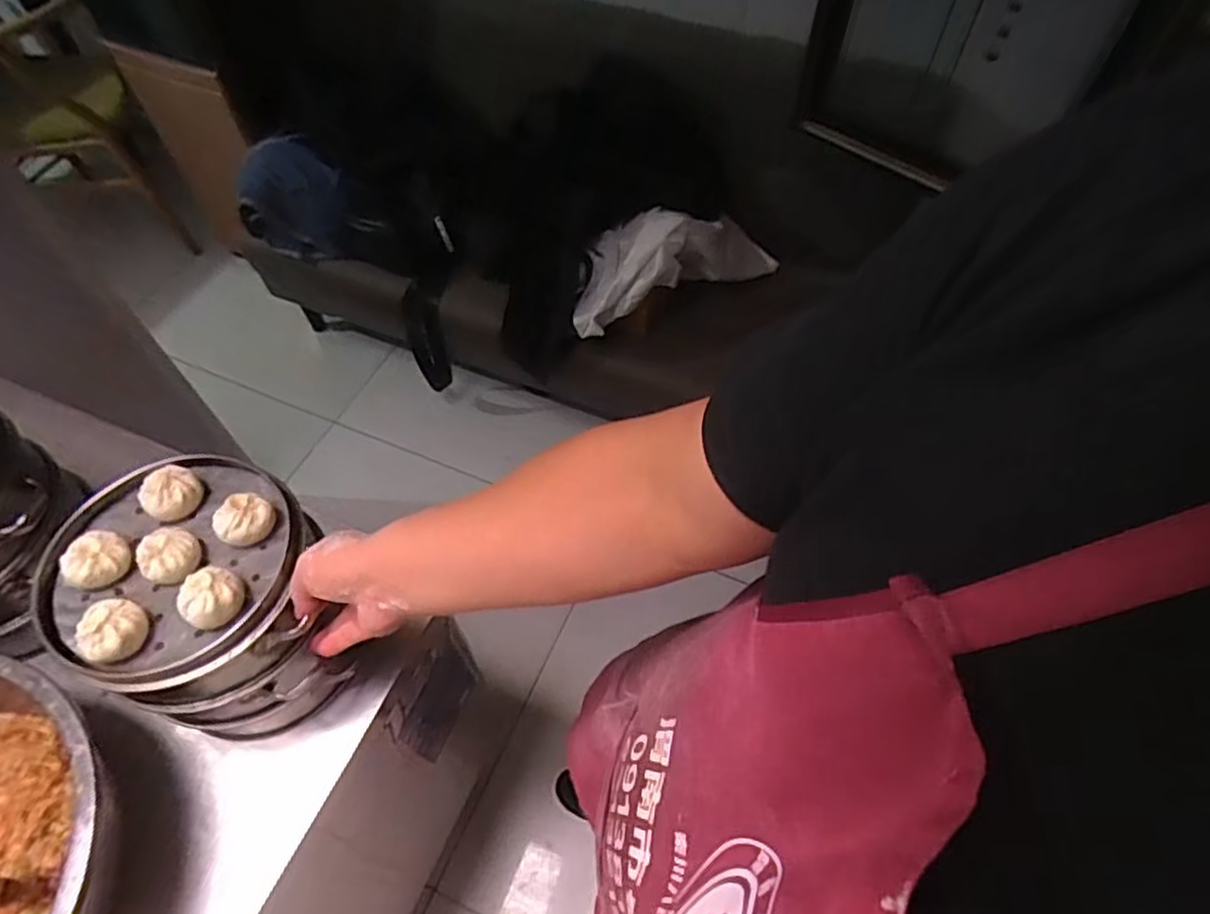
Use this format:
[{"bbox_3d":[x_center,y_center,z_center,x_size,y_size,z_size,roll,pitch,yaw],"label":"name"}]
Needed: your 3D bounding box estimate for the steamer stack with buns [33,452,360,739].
[{"bbox_3d":[-0.339,0.126,0.596,0.177,0.194,0.184,-15,59,-10],"label":"steamer stack with buns"}]

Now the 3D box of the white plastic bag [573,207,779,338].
[{"bbox_3d":[0.140,-0.450,1.471,0.508,0.173,0.171,-28,61,-17],"label":"white plastic bag"}]

